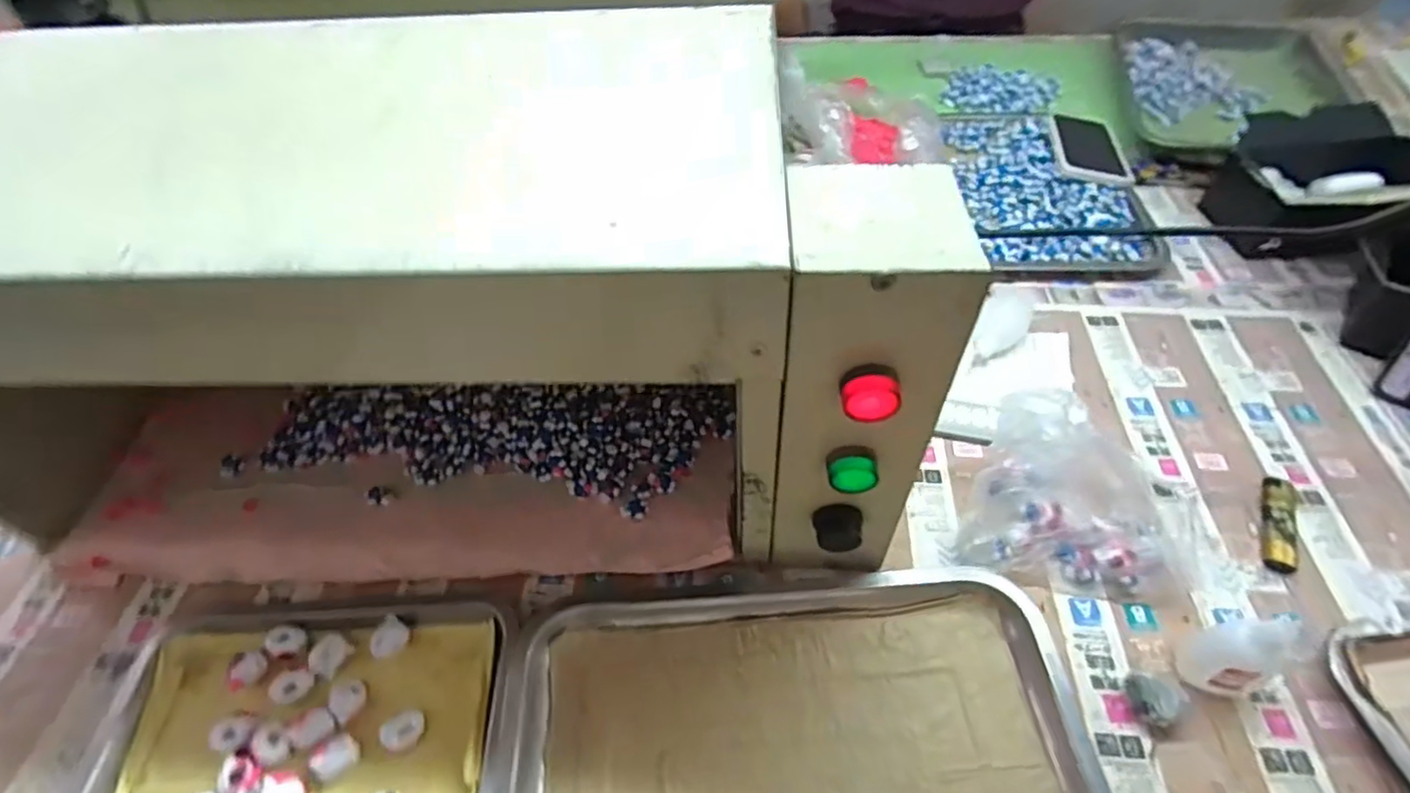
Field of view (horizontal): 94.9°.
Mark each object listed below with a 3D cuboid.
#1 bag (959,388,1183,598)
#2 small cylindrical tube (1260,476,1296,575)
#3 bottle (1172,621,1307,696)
[{"bbox_3d":[0.269,0.069,0.457,0.143,0.100,0.098,13,52,14],"label":"bag"},{"bbox_3d":[0.424,0.091,0.479,0.018,0.019,0.083,20,57,19],"label":"small cylindrical tube"},{"bbox_3d":[0.328,0.155,0.393,0.037,0.088,0.034,-12,56,-4],"label":"bottle"}]

